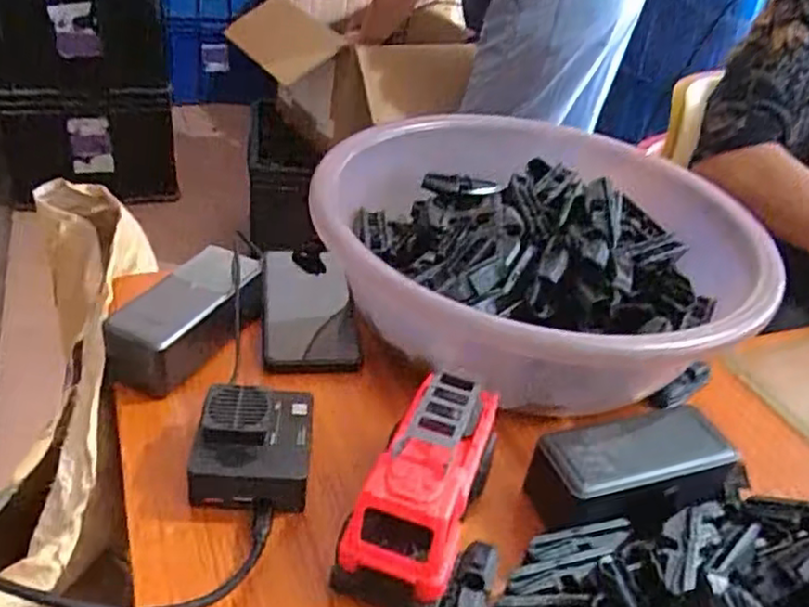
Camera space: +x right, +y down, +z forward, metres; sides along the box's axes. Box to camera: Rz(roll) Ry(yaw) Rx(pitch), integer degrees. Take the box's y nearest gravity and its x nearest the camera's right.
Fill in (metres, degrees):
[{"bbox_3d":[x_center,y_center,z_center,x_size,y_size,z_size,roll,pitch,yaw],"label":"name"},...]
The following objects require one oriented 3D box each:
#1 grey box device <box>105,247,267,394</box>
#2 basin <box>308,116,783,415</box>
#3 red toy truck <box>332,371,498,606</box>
[{"bbox_3d":[-0.159,0.012,0.521,0.050,0.059,0.128,20,36,17],"label":"grey box device"},{"bbox_3d":[0.102,-0.035,0.586,0.329,0.117,0.337,5,34,-4],"label":"basin"},{"bbox_3d":[0.015,0.102,0.412,0.059,0.085,0.138,17,35,14],"label":"red toy truck"}]

